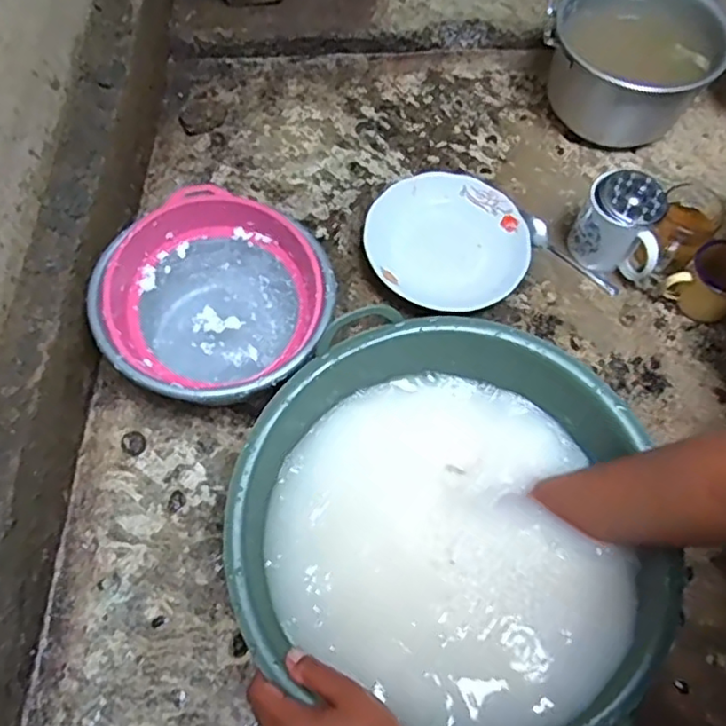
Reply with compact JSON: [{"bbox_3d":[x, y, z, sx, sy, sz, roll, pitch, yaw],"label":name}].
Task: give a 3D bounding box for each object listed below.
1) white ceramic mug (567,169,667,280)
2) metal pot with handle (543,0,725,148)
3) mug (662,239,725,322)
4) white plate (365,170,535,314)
[{"bbox_3d":[0.303,-0.160,0.747,0.094,0.104,0.082,13,64,7],"label":"white ceramic mug"},{"bbox_3d":[0.351,-0.393,0.829,0.216,0.120,0.208,0,63,0],"label":"metal pot with handle"},{"bbox_3d":[0.408,-0.094,0.732,0.074,0.072,0.076,-40,70,-17],"label":"mug"},{"bbox_3d":[0.098,-0.145,0.769,0.189,0.037,0.190,1,65,-3],"label":"white plate"}]

